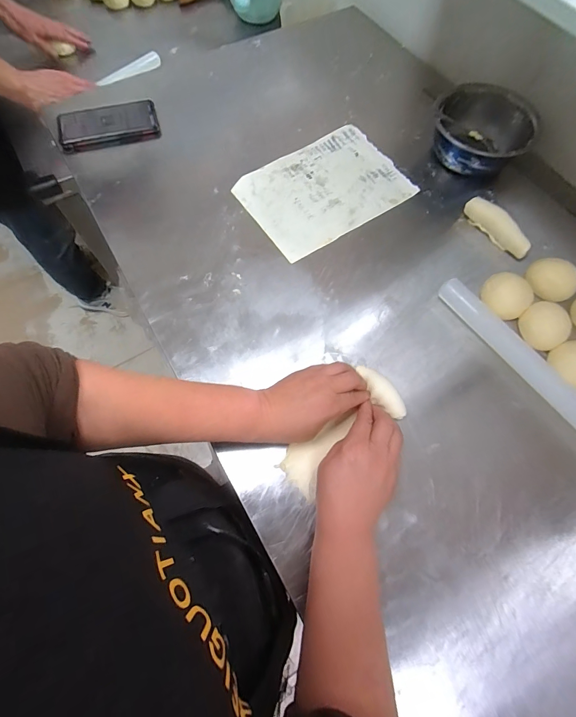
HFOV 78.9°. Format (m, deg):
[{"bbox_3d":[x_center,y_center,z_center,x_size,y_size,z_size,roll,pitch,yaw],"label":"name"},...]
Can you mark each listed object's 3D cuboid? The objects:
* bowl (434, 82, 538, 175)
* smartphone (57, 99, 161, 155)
[{"bbox_3d":[0.307,-0.364,0.568,0.147,0.077,0.137,1,68,-1],"label":"bowl"},{"bbox_3d":[-0.308,-0.400,0.597,0.162,0.017,0.087,-18,69,-8],"label":"smartphone"}]

